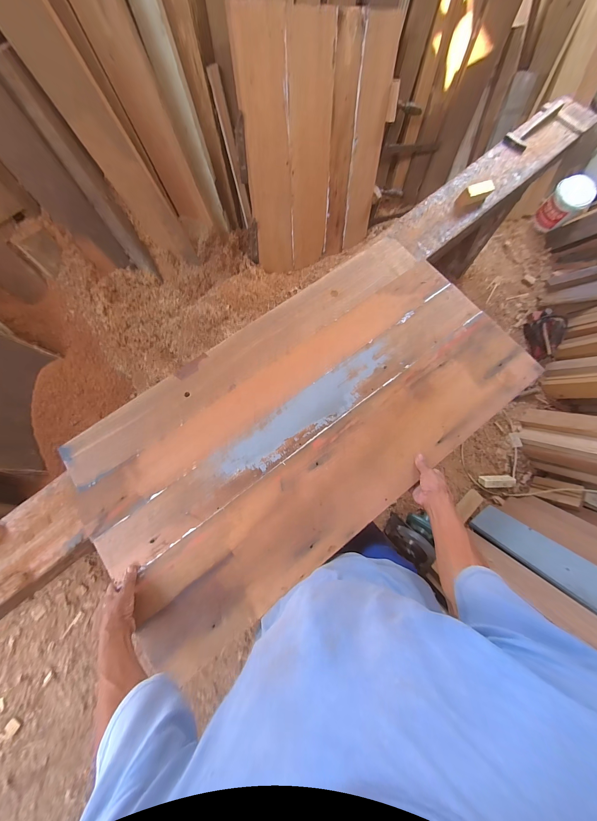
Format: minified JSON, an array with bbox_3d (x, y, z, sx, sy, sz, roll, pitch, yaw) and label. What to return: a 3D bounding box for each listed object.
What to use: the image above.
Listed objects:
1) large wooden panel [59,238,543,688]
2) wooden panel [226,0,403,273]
[{"bbox_3d":[0.027,0.003,0.705,1.138,0.022,0.613,-37,77,-10],"label":"large wooden panel"},{"bbox_3d":[0.085,-0.942,1.011,0.593,0.667,0.021,-28,59,-18],"label":"wooden panel"}]

